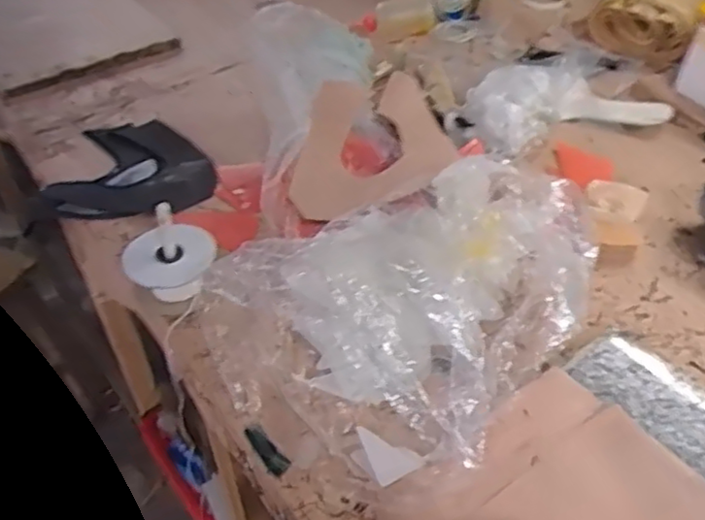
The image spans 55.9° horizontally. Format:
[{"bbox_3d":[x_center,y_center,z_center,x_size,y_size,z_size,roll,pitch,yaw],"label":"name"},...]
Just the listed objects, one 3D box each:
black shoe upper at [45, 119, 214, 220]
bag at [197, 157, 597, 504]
[{"bbox_3d":[-0.290,-0.128,0.886,0.202,0.034,0.213,-8,43,-5],"label":"black shoe upper"},{"bbox_3d":[0.051,0.025,0.626,0.287,0.144,0.341,26,53,29],"label":"bag"}]

